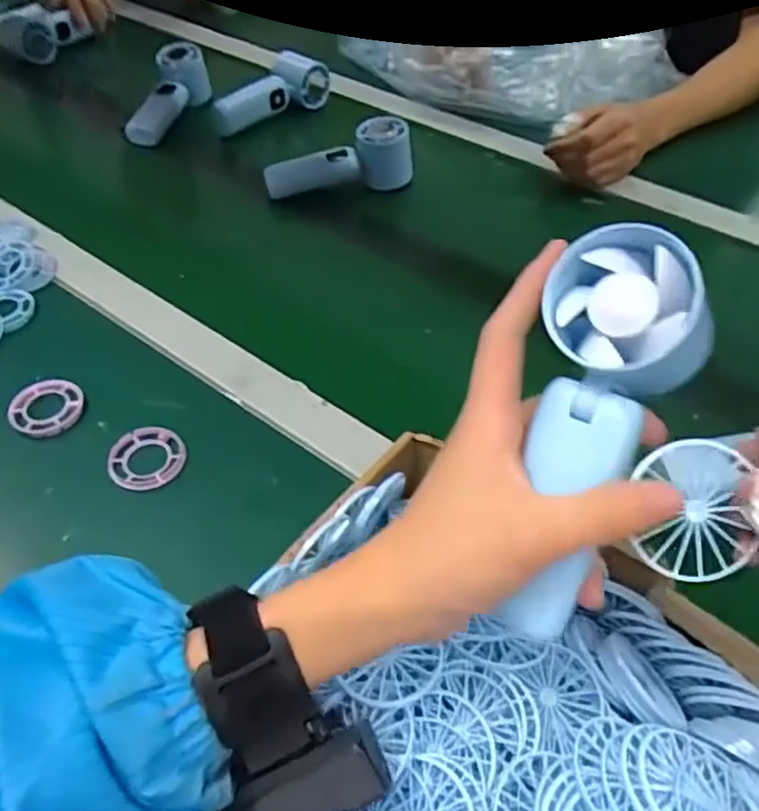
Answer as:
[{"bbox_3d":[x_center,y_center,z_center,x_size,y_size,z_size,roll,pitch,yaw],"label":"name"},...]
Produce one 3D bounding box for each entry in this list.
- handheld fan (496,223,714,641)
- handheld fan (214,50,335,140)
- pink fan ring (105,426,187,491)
[{"bbox_3d":[0.085,0.013,0.266,0.056,0.154,0.039,14,5,19],"label":"handheld fan"},{"bbox_3d":[-0.128,-0.375,0.823,0.043,0.052,0.155,29,56,29],"label":"handheld fan"},{"bbox_3d":[-0.167,0.037,0.489,0.054,0.009,0.051,-3,46,3],"label":"pink fan ring"}]

